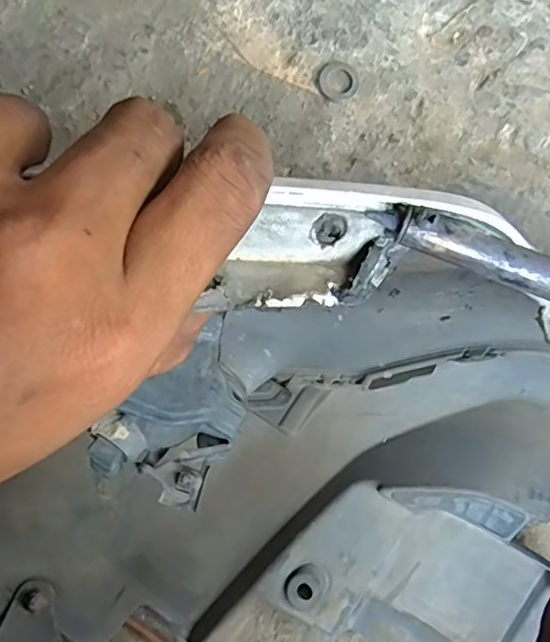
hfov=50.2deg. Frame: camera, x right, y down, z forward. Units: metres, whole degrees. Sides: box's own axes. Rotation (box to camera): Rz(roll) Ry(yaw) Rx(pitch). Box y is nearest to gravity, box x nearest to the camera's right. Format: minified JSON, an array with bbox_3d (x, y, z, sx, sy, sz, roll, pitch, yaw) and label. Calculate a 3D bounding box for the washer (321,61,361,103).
[{"bbox_3d":[0.071,-0.263,0.645,0.041,0.004,0.045,-21,76,-3],"label":"washer"}]

